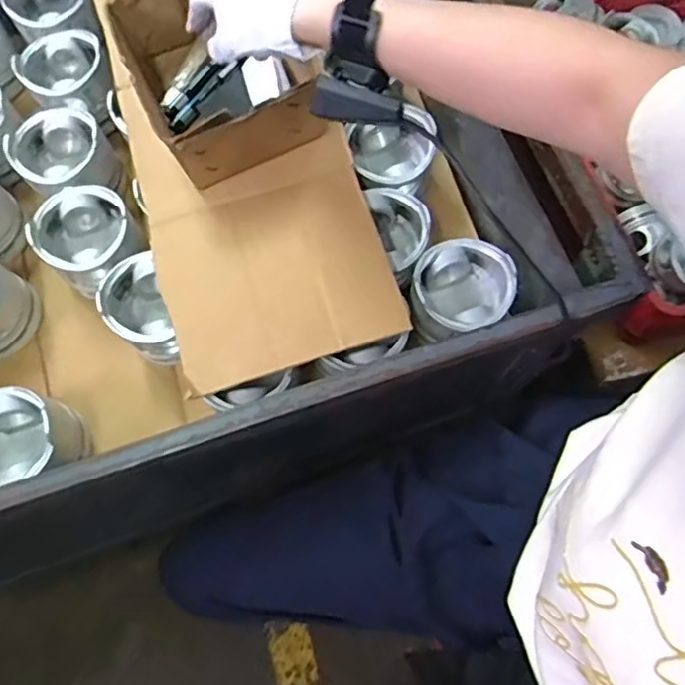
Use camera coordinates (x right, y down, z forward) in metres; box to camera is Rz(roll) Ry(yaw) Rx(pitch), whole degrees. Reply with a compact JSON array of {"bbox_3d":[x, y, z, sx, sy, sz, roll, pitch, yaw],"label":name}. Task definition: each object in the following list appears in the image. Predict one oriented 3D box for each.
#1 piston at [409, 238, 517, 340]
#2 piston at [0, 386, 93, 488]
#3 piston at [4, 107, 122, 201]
[{"bbox_3d":[0.128,-0.050,0.681,0.106,0.063,0.108,6,71,5],"label":"piston"},{"bbox_3d":[-0.331,0.103,0.652,0.102,0.083,0.100,-1,70,2],"label":"piston"},{"bbox_3d":[-0.333,-0.217,0.756,0.098,0.087,0.102,-1,70,2],"label":"piston"}]

